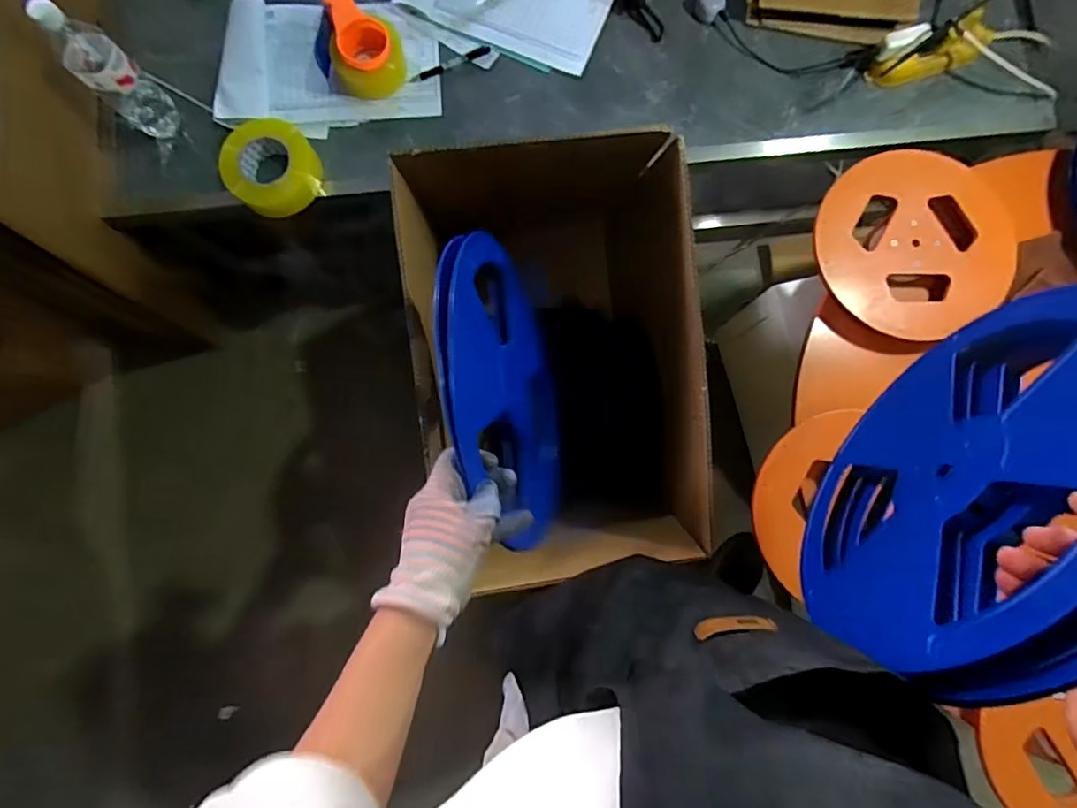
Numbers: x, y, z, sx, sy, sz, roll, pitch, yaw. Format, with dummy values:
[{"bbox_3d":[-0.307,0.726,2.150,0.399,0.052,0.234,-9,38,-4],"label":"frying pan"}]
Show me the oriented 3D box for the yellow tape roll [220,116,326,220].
[{"bbox_3d":[-0.420,-0.376,0.854,0.134,0.058,0.142,0,84,1],"label":"yellow tape roll"}]

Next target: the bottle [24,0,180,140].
[{"bbox_3d":[-0.604,-0.465,0.780,0.055,0.237,0.071,41,86,5],"label":"bottle"}]

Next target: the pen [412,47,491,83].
[{"bbox_3d":[-0.143,-0.553,0.892,0.138,0.012,0.018,-28,84,-2],"label":"pen"}]

